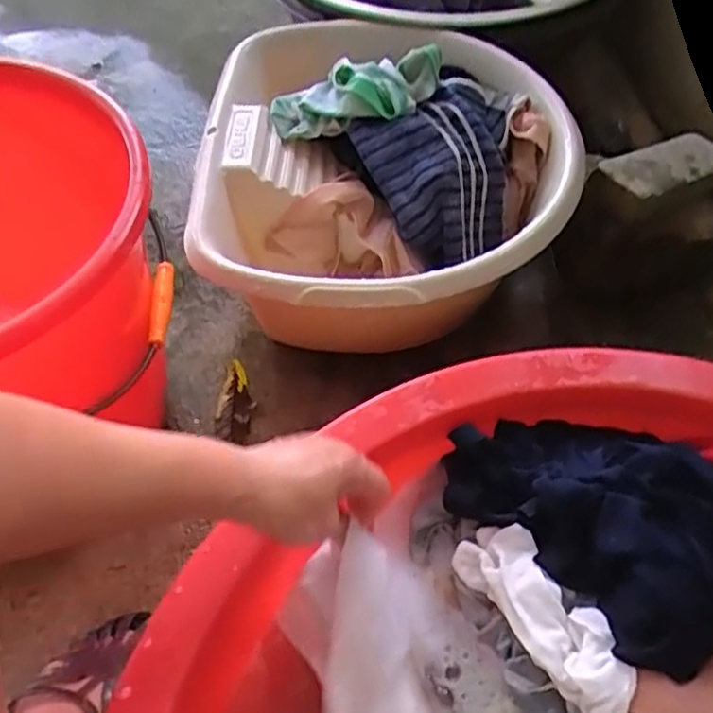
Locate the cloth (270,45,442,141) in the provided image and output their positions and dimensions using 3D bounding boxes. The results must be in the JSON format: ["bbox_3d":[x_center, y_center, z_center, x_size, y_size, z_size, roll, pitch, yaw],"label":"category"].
[{"bbox_3d":[0.001,-0.292,0.773,0.195,0.047,0.090,-18,57,2],"label":"cloth"}]

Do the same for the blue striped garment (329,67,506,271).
[{"bbox_3d":[0.105,-0.207,0.770,0.189,0.104,0.174,-25,60,-19],"label":"blue striped garment"}]

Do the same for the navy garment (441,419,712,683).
[{"bbox_3d":[0.187,0.105,0.511,0.159,0.079,0.221,-33,63,-23],"label":"navy garment"}]

